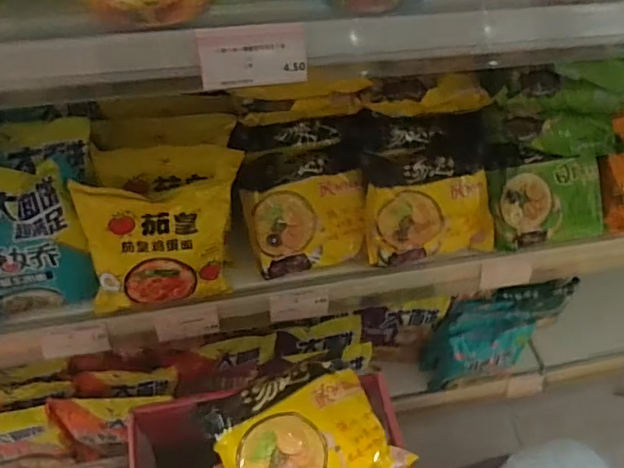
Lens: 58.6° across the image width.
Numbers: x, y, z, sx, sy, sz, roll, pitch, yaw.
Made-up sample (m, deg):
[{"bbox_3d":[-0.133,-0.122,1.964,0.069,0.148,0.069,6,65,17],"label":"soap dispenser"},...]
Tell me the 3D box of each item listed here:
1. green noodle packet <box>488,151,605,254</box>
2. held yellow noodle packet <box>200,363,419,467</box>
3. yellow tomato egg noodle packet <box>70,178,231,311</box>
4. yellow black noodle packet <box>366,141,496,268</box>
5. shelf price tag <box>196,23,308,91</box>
[{"bbox_3d":[0.287,-0.038,0.663,0.142,0.025,0.098,-11,100,-11],"label":"green noodle packet"},{"bbox_3d":[-0.003,0.181,0.483,0.143,0.036,0.128,-25,60,-21],"label":"held yellow noodle packet"},{"bbox_3d":[-0.153,0.013,0.559,0.140,0.149,0.045,-4,29,-13],"label":"yellow tomato egg noodle packet"},{"bbox_3d":[0.136,-0.031,0.631,0.161,0.132,0.045,-11,19,-10],"label":"yellow black noodle packet"},{"bbox_3d":[-0.038,-0.116,0.363,0.069,0.038,0.004,-10,27,-12],"label":"shelf price tag"}]

